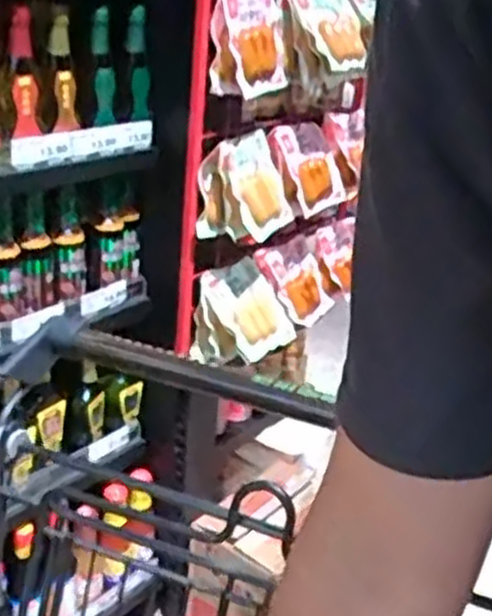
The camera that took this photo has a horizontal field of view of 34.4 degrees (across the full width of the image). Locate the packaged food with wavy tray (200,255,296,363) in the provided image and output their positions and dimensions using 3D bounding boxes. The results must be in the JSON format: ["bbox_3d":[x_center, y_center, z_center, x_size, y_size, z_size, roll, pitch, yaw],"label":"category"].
[{"bbox_3d":[0.003,0.000,1.233,0.119,0.036,0.150,-31,82,-33],"label":"packaged food with wavy tray"}]

